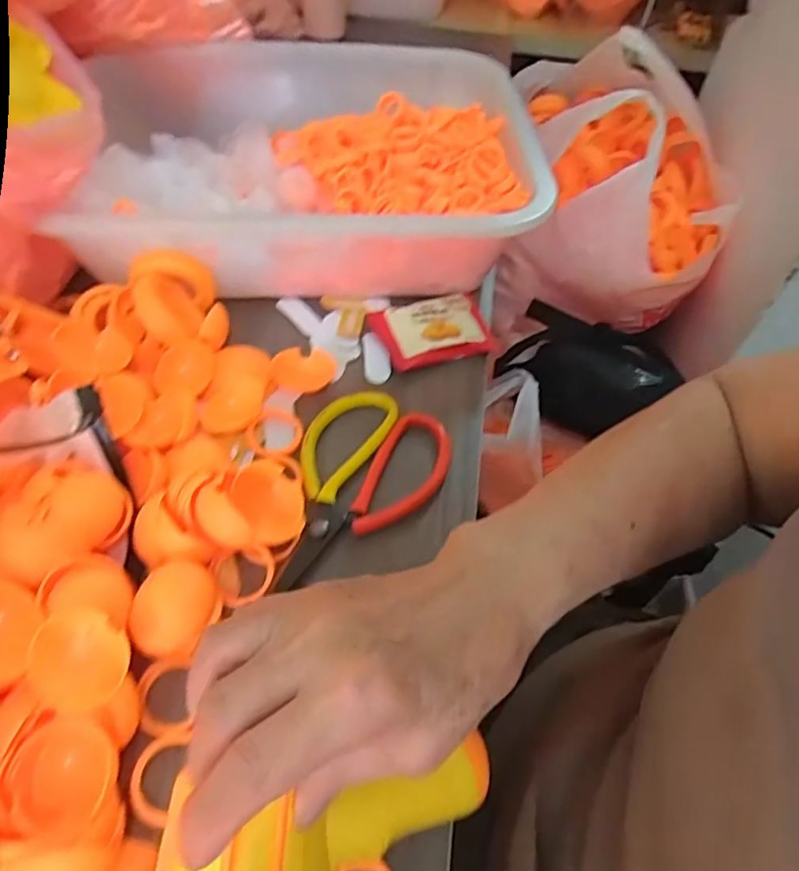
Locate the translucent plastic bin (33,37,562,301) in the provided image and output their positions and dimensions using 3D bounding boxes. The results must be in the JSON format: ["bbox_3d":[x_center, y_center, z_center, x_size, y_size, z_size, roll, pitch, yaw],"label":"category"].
[{"bbox_3d":[-0.082,-0.237,0.485,0.359,0.095,0.292,0,53,-3],"label":"translucent plastic bin"}]

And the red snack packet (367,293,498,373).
[{"bbox_3d":[0.024,-0.082,0.429,0.079,0.018,0.067,-14,55,-14],"label":"red snack packet"}]

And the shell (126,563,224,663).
[{"bbox_3d":[-0.108,0.086,0.282,0.034,0.027,0.044,13,53,6],"label":"shell"}]

